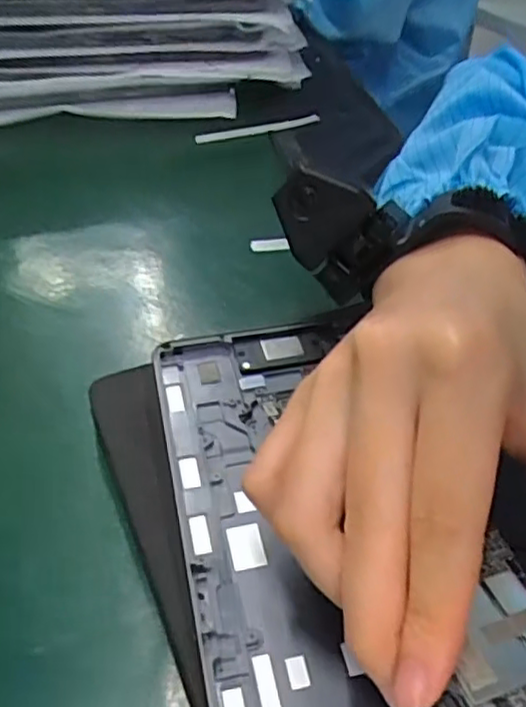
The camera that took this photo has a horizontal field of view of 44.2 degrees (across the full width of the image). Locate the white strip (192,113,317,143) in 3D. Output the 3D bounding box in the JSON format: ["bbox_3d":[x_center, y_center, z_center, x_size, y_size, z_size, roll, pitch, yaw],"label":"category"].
[{"bbox_3d":[-0.002,-0.164,0.474,0.095,0.007,0.009,-17,43,-15],"label":"white strip"}]

